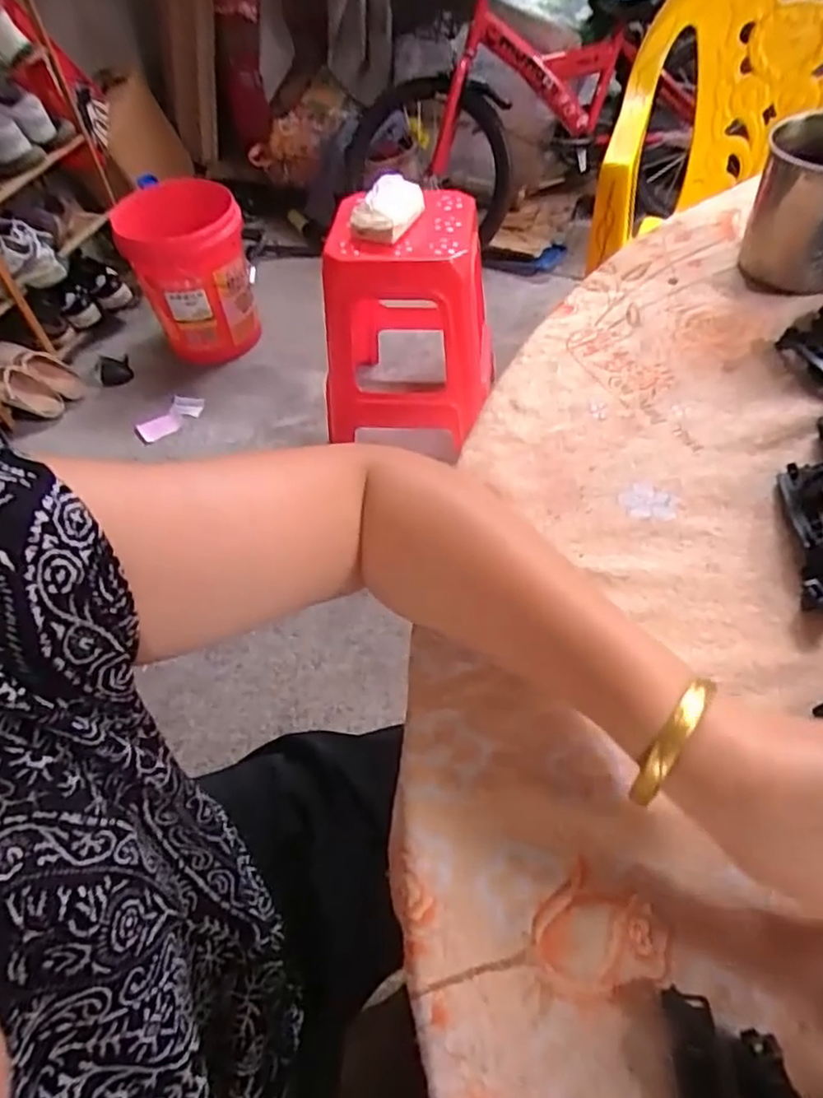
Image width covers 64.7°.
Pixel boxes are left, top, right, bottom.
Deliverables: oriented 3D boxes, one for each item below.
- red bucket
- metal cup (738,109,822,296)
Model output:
[{"bbox_3d":[-0.528,-0.668,1.592,0.266,0.368,0.283,-1,53,2],"label":"red bucket"},{"bbox_3d":[0.304,-0.256,0.482,0.094,0.095,0.093,-4,53,5],"label":"metal cup"}]

